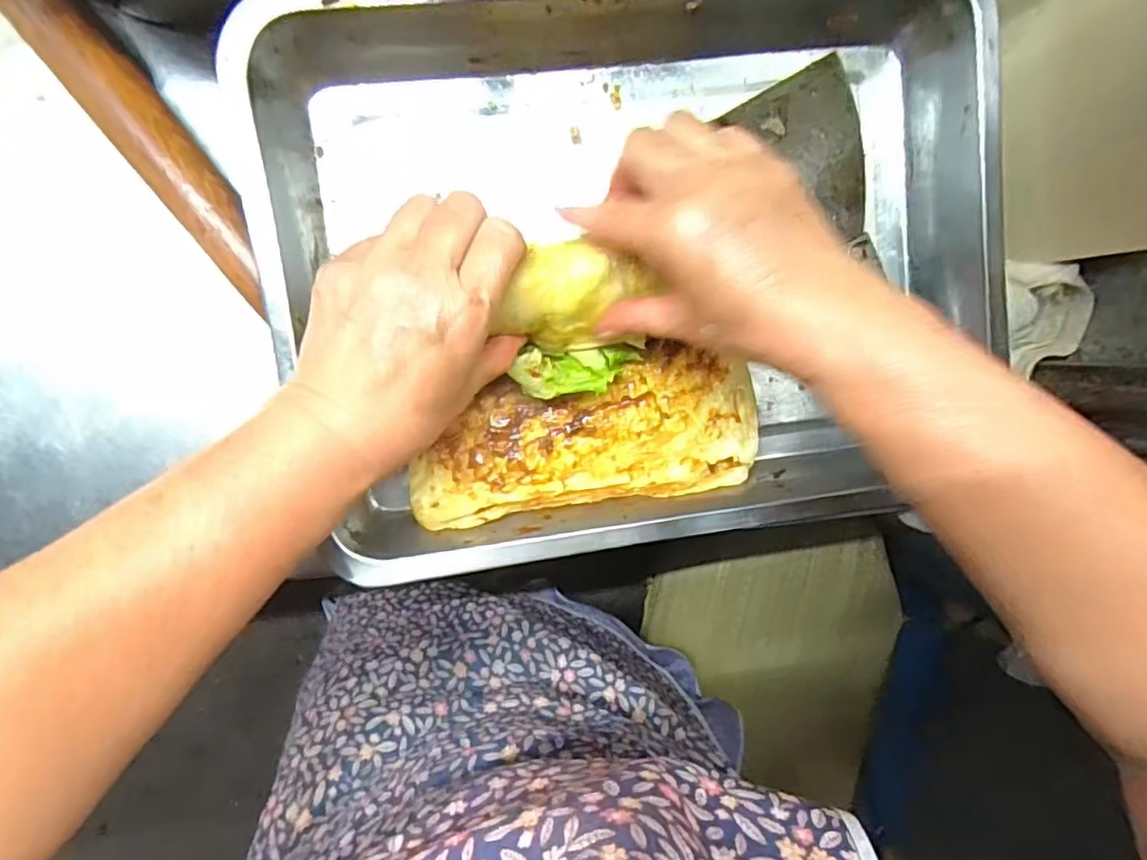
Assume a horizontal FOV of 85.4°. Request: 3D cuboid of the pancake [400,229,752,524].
[{"bbox_3d":[0.006,-0.026,0.341,0.198,0.055,0.135,-7,99,-3],"label":"pancake"}]

